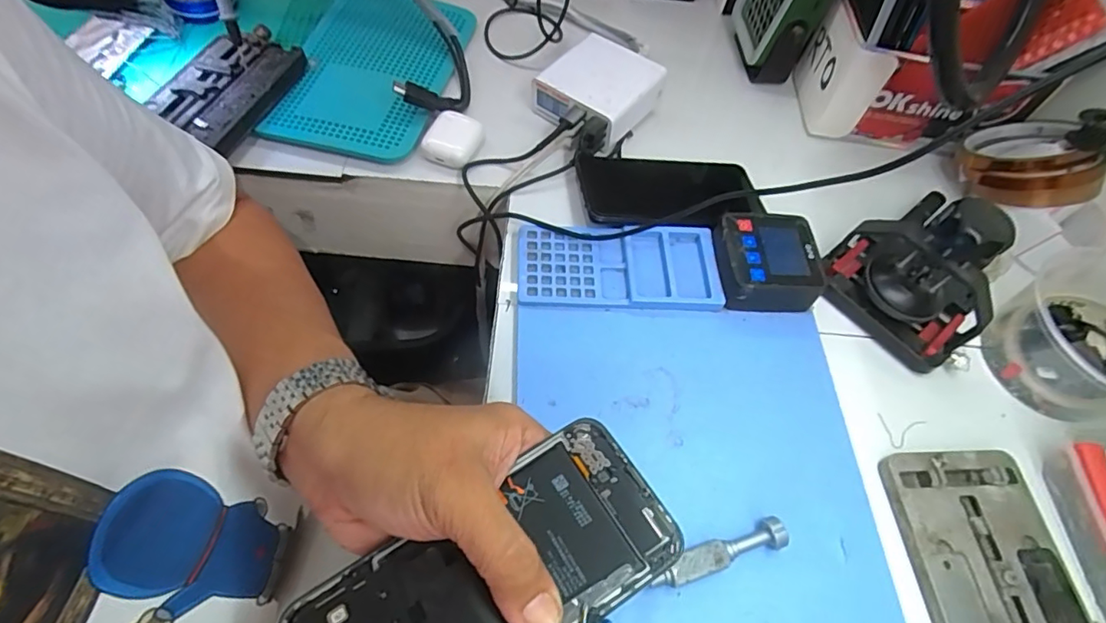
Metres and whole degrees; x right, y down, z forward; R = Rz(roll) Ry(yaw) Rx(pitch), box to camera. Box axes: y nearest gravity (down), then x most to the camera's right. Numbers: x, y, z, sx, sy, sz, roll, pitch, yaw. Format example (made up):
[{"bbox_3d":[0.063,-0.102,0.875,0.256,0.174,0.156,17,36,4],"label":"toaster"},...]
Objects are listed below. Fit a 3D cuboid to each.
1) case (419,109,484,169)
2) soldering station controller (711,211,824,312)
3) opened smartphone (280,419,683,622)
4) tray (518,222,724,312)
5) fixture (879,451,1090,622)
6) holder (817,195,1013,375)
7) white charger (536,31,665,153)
[{"bbox_3d":[-0.084,-0.145,0.461,0.044,0.018,0.048,21,59,7],"label":"case"},{"bbox_3d":[0.160,-0.037,0.407,0.076,0.032,0.070,-1,59,-6],"label":"soldering station controller"},{"bbox_3d":[-0.029,0.112,0.223,0.160,0.011,0.072,-30,66,-14],"label":"opened smartphone"},{"bbox_3d":[0.049,-0.033,0.408,0.146,0.011,0.069,2,59,-5],"label":"tray"},{"bbox_3d":[0.263,0.170,0.311,0.091,0.007,0.176,-1,59,-6],"label":"fixture"},{"bbox_3d":[0.263,-0.035,0.374,0.106,0.103,0.072,42,64,18],"label":"holder"},{"bbox_3d":[0.043,-0.202,0.491,0.090,0.043,0.089,35,62,15],"label":"white charger"}]

